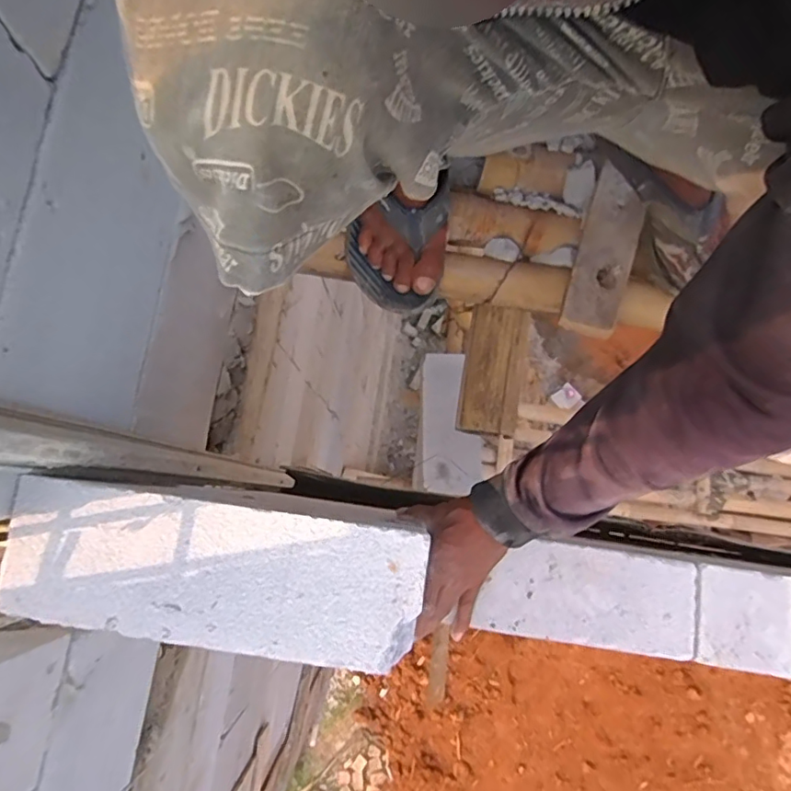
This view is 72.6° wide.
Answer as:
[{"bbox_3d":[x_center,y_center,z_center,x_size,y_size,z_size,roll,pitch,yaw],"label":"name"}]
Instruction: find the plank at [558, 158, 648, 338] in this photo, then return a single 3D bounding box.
[{"bbox_3d":[0.223,-0.152,0.576,0.057,0.020,0.181,16,82,14],"label":"plank"}]

